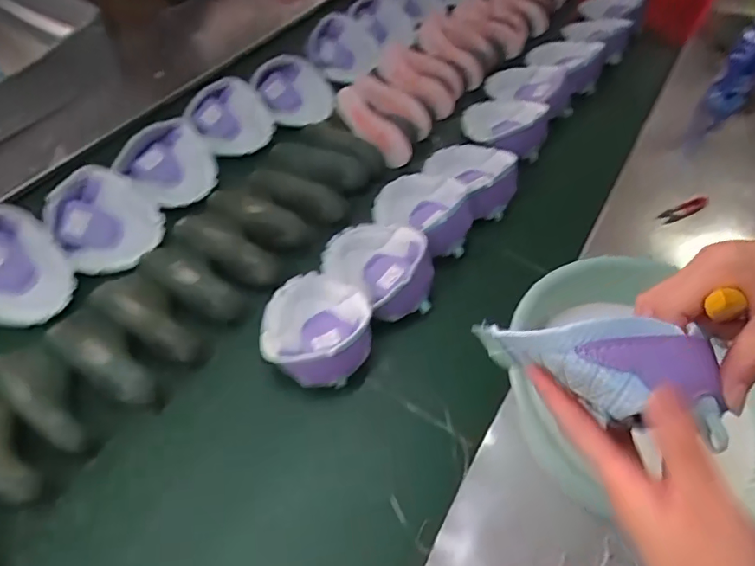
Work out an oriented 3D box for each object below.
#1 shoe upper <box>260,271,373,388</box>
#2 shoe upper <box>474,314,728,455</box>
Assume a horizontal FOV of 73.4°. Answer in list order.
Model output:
[{"bbox_3d":[-0.082,0.054,0.658,0.155,0.055,0.147,2,53,-3],"label":"shoe upper"},{"bbox_3d":[0.126,0.045,0.292,0.135,0.045,0.059,9,52,15],"label":"shoe upper"}]

